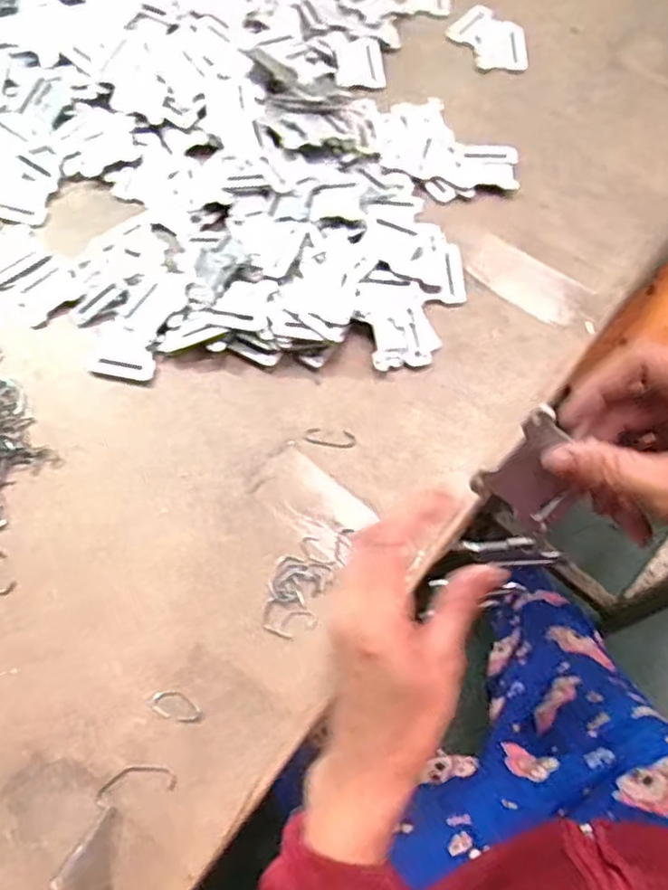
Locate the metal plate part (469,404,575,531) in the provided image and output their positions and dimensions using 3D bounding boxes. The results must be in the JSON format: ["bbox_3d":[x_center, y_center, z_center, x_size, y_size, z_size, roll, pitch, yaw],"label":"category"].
[{"bbox_3d":[0.090,0.011,0.295,0.040,0.049,0.004,32,30,-7],"label":"metal plate part"}]

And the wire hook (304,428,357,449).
[{"bbox_3d":[-0.002,-0.005,0.497,0.038,0.004,0.014,5,69,3],"label":"wire hook"}]

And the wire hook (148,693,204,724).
[{"bbox_3d":[-0.103,0.171,0.434,0.038,0.004,0.017,21,71,9],"label":"wire hook"}]

